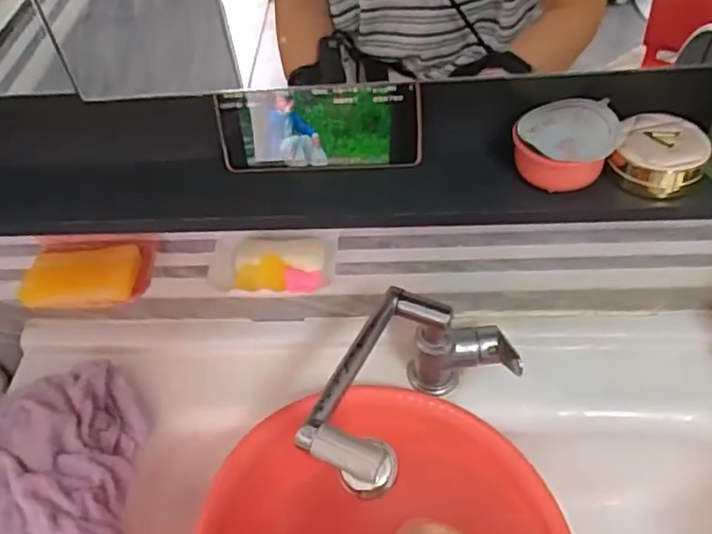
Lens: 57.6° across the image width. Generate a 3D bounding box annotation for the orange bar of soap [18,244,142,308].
[{"bbox_3d":[-0.285,0.011,0.677,0.112,0.022,0.064,-6,49,0],"label":"orange bar of soap"}]

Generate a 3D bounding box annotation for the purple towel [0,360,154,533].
[{"bbox_3d":[-0.342,0.218,0.706,0.204,0.048,0.242,-7,49,-1],"label":"purple towel"}]

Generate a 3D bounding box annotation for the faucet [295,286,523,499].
[{"bbox_3d":[0.065,0.140,0.633,0.121,0.213,0.234,17,53,19],"label":"faucet"}]

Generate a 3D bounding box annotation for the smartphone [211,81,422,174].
[{"bbox_3d":[-0.031,-0.114,0.539,0.168,0.073,0.008,-2,33,9],"label":"smartphone"}]

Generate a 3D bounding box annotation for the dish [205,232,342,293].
[{"bbox_3d":[-0.088,-0.004,0.668,0.133,0.027,0.087,2,49,7],"label":"dish"}]

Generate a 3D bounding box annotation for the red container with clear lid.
[{"bbox_3d":[0.169,-0.099,0.521,0.081,0.043,0.077,15,52,18],"label":"red container with clear lid"}]

